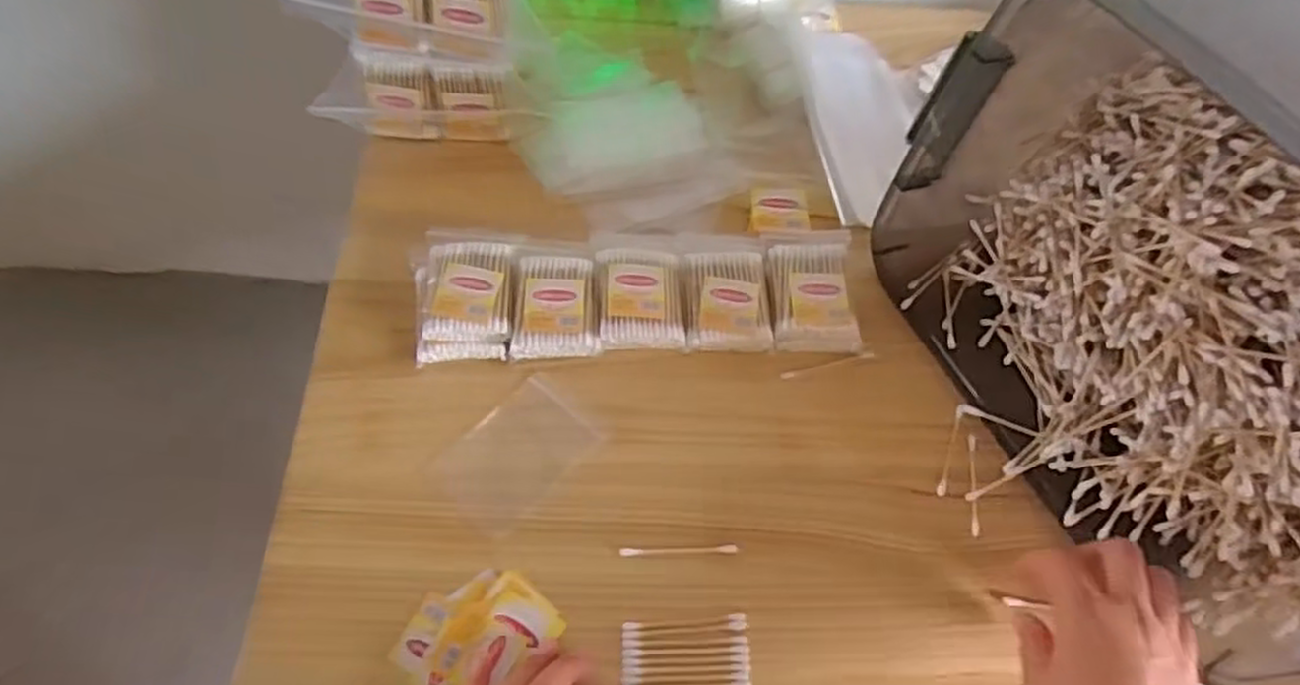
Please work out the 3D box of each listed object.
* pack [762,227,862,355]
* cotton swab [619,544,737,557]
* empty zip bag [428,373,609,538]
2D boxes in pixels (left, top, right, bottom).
[{"bbox_3d":[0.115,-0.040,0.548,0.059,0.030,0.096,1,61,-2],"label":"pack"},{"bbox_3d":[0.018,0.126,0.463,0.072,0.004,0.005,-2,61,-4],"label":"cotton swab"},{"bbox_3d":[-0.085,0.072,0.491,0.069,0.005,0.095,38,65,17],"label":"empty zip bag"}]

